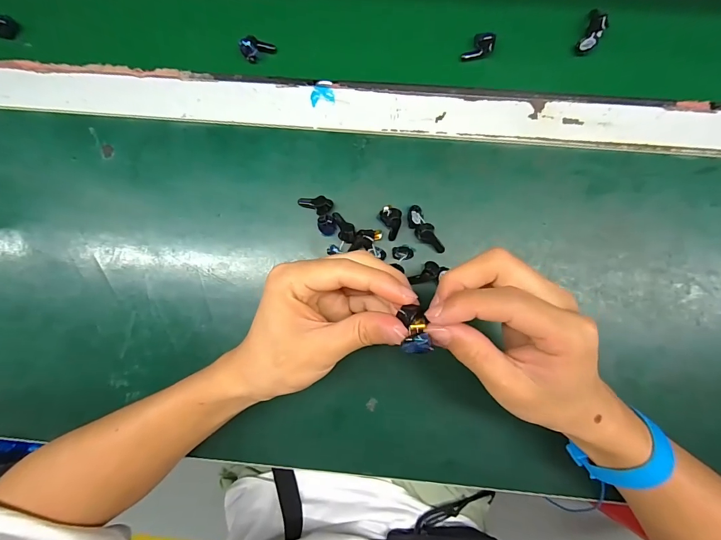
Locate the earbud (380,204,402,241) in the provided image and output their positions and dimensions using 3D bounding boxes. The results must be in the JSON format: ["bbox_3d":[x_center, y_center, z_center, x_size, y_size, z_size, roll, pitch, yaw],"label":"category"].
[{"bbox_3d":[0.025,-0.040,0.314,0.017,0.025,0.025,2,85,3],"label":"earbud"}]

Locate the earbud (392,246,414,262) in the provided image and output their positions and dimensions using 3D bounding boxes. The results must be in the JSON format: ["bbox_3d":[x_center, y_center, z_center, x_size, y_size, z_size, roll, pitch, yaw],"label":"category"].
[{"bbox_3d":[0.037,-0.014,0.315,0.018,0.012,0.011,5,86,3],"label":"earbud"}]

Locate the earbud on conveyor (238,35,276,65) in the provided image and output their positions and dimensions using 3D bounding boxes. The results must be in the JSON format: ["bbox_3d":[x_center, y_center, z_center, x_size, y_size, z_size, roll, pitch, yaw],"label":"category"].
[{"bbox_3d":[-0.094,-0.204,0.334,0.029,0.017,0.015,-27,85,0],"label":"earbud on conveyor"}]

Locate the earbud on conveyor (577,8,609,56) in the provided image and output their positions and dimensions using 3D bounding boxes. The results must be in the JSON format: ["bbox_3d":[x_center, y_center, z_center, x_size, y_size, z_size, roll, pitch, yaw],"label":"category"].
[{"bbox_3d":[0.206,-0.211,0.324,0.016,0.019,0.034,21,87,4],"label":"earbud on conveyor"}]

